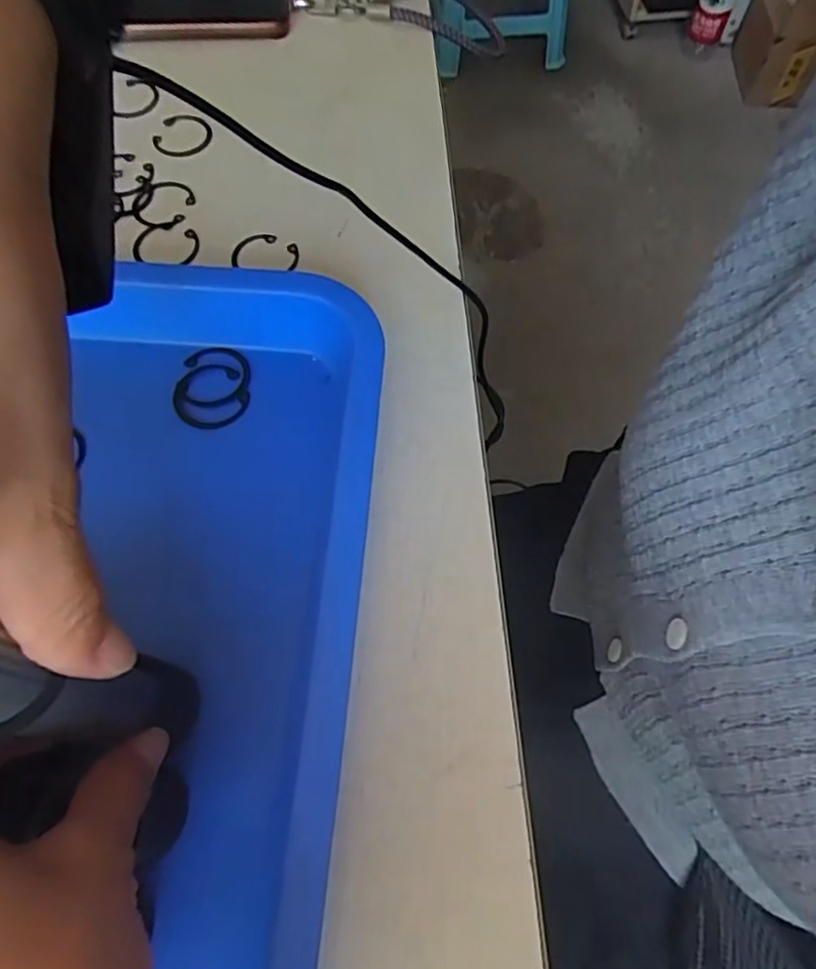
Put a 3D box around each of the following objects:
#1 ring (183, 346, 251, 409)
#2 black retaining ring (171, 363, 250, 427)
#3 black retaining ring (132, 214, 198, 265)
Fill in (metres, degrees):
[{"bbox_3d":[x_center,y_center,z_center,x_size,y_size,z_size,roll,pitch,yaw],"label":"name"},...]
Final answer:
[{"bbox_3d":[-0.094,-0.054,0.315,0.032,0.004,0.034,0,64,0],"label":"ring"},{"bbox_3d":[-0.096,-0.043,0.311,0.034,0.004,0.037,0,64,0],"label":"black retaining ring"},{"bbox_3d":[-0.136,-0.134,0.360,0.035,0.006,0.035,0,64,0],"label":"black retaining ring"}]

